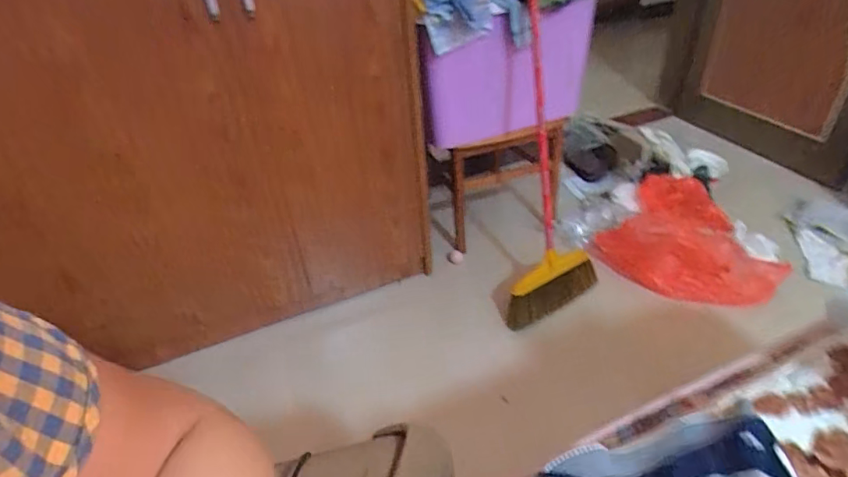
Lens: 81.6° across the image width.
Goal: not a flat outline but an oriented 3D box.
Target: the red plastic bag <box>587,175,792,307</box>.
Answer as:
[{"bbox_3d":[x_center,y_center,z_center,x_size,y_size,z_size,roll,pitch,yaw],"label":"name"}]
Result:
[{"bbox_3d":[0.819,-0.019,1.486,0.476,0.158,0.479,26,43,29],"label":"red plastic bag"}]

